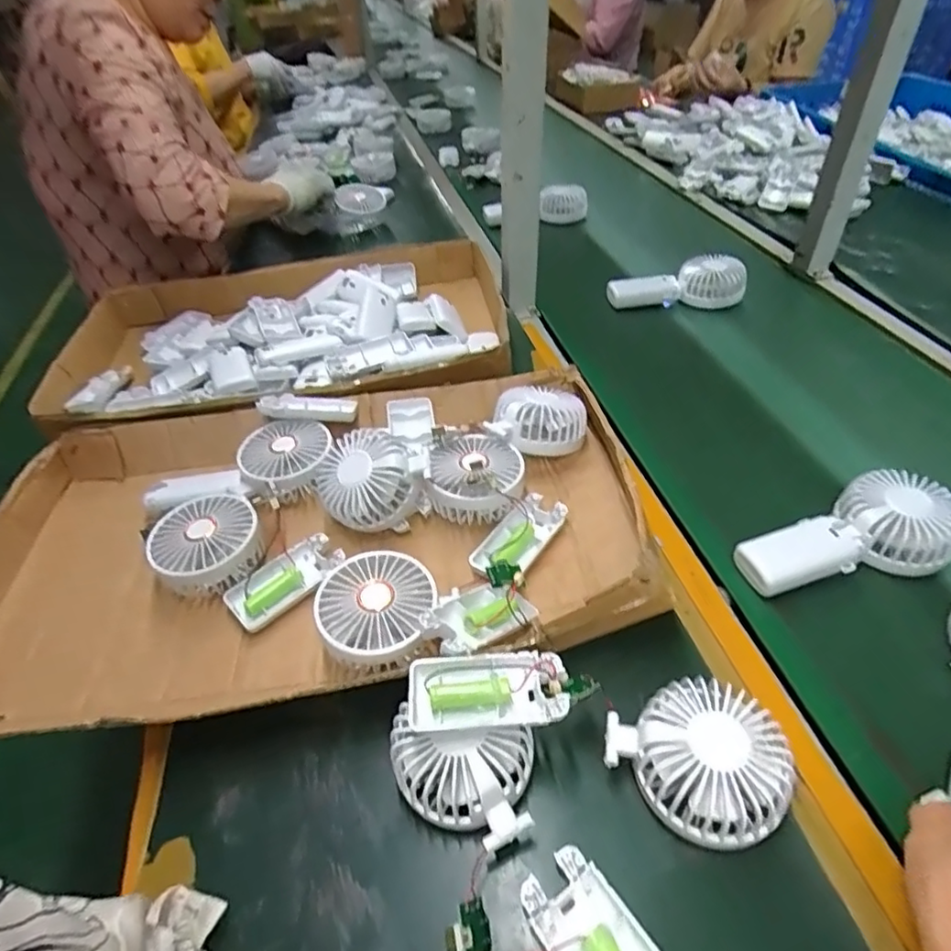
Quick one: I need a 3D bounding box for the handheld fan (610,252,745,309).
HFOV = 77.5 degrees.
[{"bbox_3d":[0.276,-0.258,0.807,0.186,0.060,0.057,-2,43,-1],"label":"handheld fan"}]

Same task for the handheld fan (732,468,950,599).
[{"bbox_3d":[0.298,0.059,0.469,0.176,0.057,0.087,-20,46,-19],"label":"handheld fan"}]

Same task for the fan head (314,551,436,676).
[{"bbox_3d":[-0.071,0.104,0.435,0.080,0.047,0.088,-1,43,1],"label":"fan head"}]

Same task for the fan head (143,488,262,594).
[{"bbox_3d":[-0.222,0.061,0.495,0.082,0.051,0.077,-1,43,1],"label":"fan head"}]

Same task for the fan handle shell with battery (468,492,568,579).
[{"bbox_3d":[0.035,0.051,0.494,0.043,0.018,0.094,27,50,27],"label":"fan handle shell with battery"}]

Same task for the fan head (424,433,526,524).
[{"bbox_3d":[0.000,-0.003,0.519,0.083,0.043,0.084,3,43,4],"label":"fan head"}]

